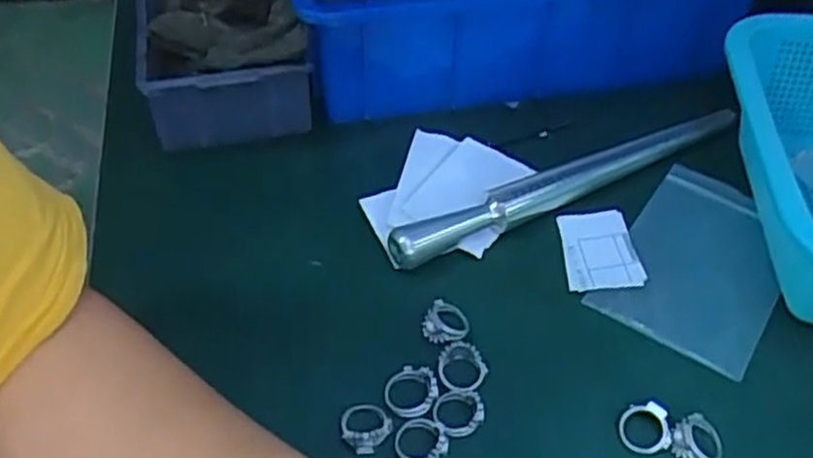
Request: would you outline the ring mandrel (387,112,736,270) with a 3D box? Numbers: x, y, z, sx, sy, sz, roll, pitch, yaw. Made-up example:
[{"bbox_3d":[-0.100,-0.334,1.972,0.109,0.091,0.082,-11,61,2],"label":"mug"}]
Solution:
[{"bbox_3d":[0.093,-0.027,0.420,0.223,0.022,0.017,-22,50,-17],"label":"ring mandrel"}]

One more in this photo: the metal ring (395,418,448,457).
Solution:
[{"bbox_3d":[0.006,0.090,0.322,0.021,0.007,0.022,-1,47,1],"label":"metal ring"}]

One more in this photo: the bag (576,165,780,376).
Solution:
[{"bbox_3d":[0.153,0.017,0.391,0.077,0.007,0.117,26,53,25],"label":"bag"}]

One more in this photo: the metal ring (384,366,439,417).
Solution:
[{"bbox_3d":[0.002,0.072,0.336,0.023,0.007,0.023,-1,47,1],"label":"metal ring"}]

